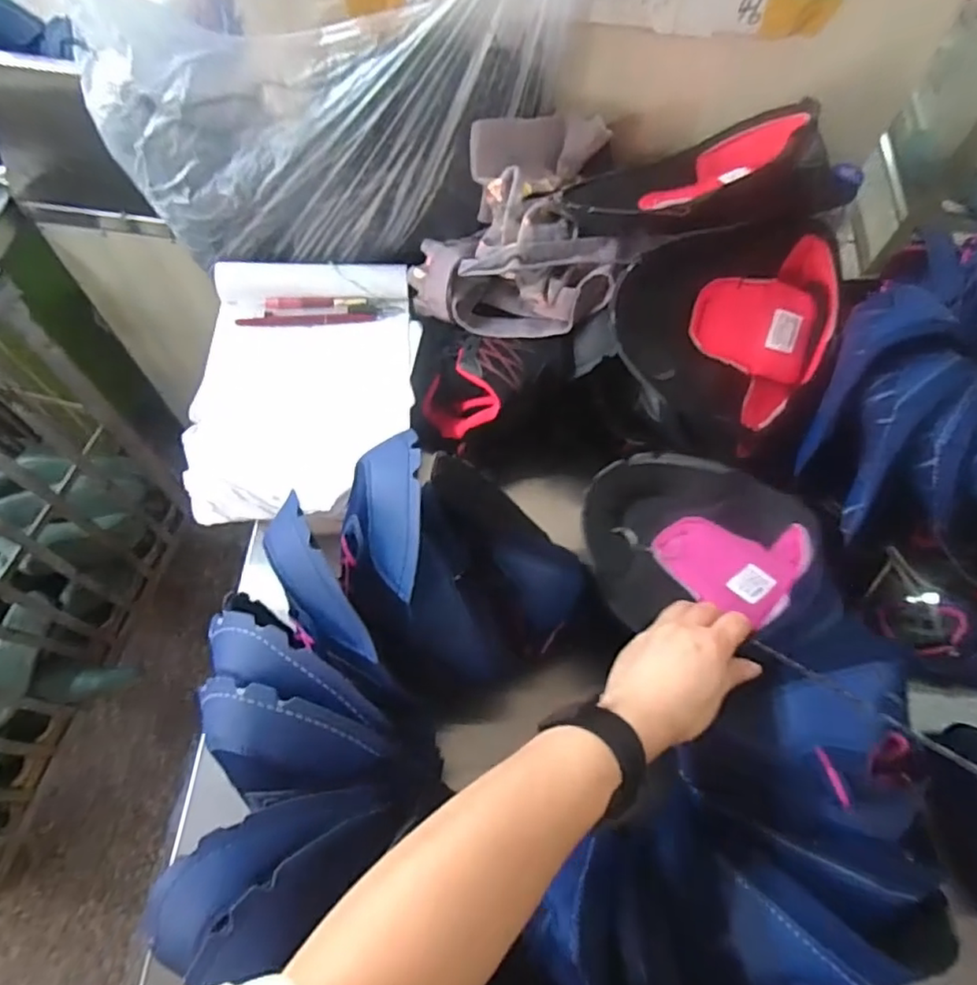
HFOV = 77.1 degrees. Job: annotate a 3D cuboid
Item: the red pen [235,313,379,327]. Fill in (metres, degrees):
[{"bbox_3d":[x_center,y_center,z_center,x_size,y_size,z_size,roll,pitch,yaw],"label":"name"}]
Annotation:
[{"bbox_3d":[-0.185,-0.177,0.627,0.137,0.007,0.013,-2,63,-4],"label":"red pen"}]

